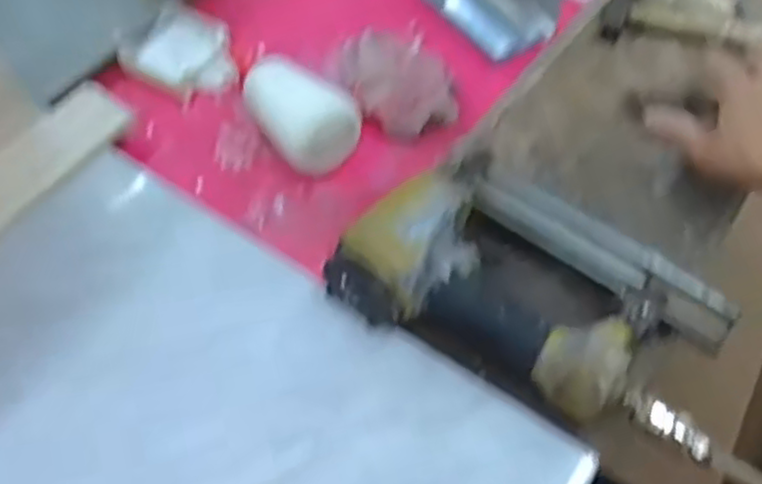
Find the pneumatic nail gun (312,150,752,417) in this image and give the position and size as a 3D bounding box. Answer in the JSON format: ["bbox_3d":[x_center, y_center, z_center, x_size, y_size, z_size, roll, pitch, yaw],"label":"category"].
[{"bbox_3d":[0.100,0.029,0.466,0.217,0.057,0.160,34,64,21],"label":"pneumatic nail gun"}]

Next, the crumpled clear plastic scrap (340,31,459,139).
[{"bbox_3d":[0.009,-0.136,0.591,0.073,0.040,0.110,-22,59,-12],"label":"crumpled clear plastic scrap"}]

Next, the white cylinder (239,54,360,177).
[{"bbox_3d":[-0.062,-0.101,0.562,0.056,0.056,0.094,-37,64,-20],"label":"white cylinder"}]

